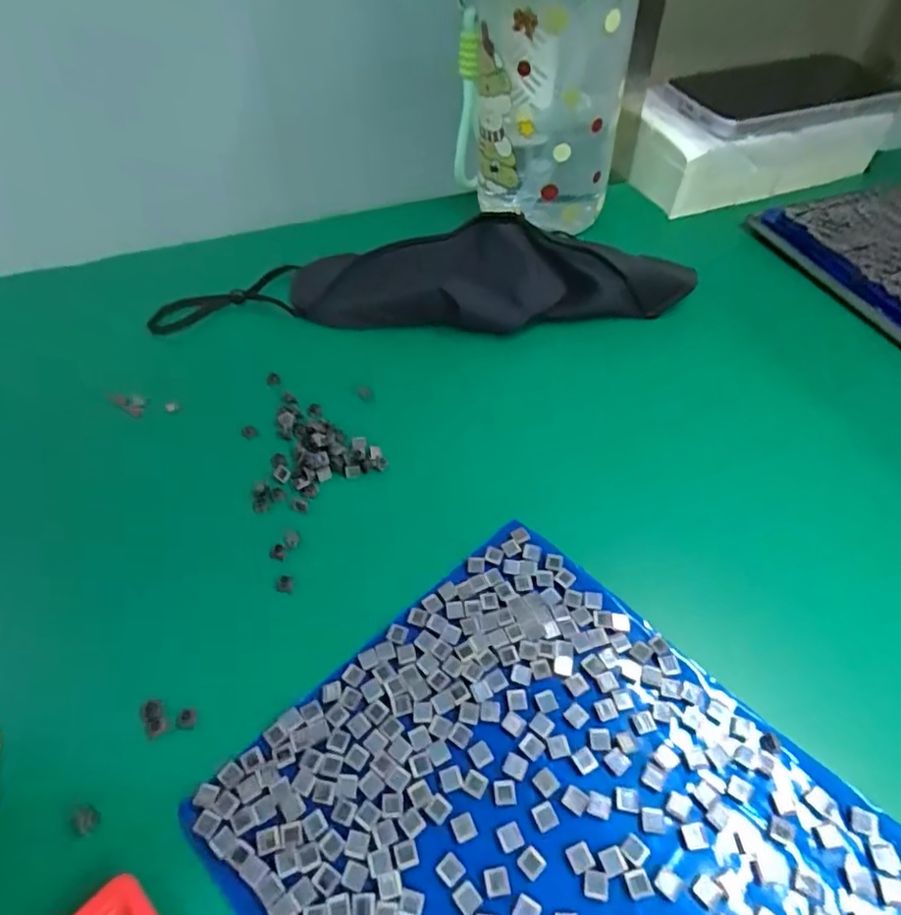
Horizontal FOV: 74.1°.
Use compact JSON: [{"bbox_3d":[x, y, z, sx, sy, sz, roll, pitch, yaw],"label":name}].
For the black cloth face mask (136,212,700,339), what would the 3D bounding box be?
[{"bbox_3d":[-0.018,-0.096,0.328,0.286,0.038,0.063,-1,50,-1],"label":"black cloth face mask"}]

